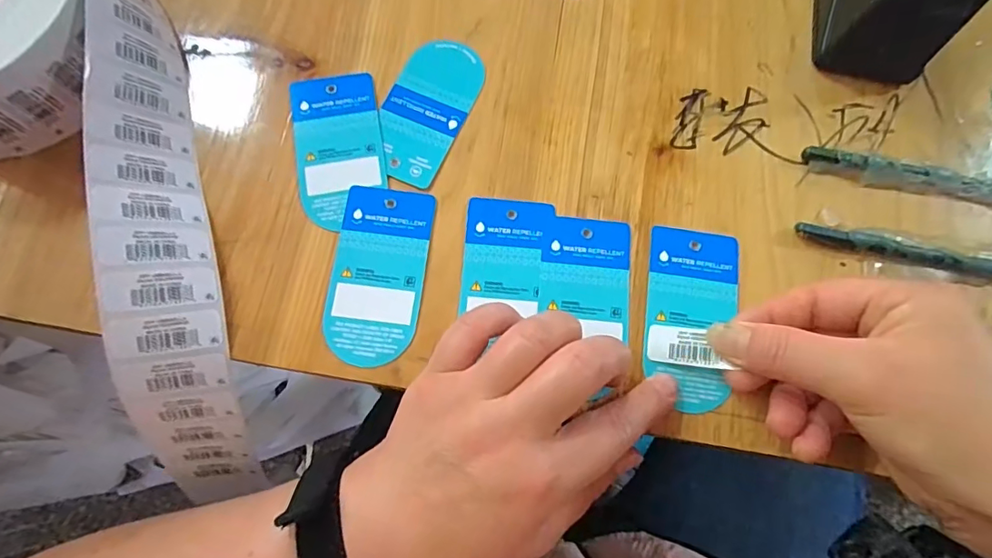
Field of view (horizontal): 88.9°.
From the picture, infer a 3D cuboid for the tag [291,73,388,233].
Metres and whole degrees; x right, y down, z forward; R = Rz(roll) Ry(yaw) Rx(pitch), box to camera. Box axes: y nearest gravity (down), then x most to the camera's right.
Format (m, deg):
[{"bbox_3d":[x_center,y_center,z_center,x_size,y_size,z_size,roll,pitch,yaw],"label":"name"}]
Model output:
[{"bbox_3d":[-0.085,-0.073,0.277,0.046,0.005,0.092,-9,74,-5],"label":"tag"}]

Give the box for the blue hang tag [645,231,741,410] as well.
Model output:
[{"bbox_3d":[0.100,0.019,0.257,0.046,0.008,0.092,8,74,2],"label":"blue hang tag"}]

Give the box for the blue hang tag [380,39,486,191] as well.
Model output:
[{"bbox_3d":[-0.039,-0.098,0.286,0.045,0.004,0.092,23,74,5],"label":"blue hang tag"}]

